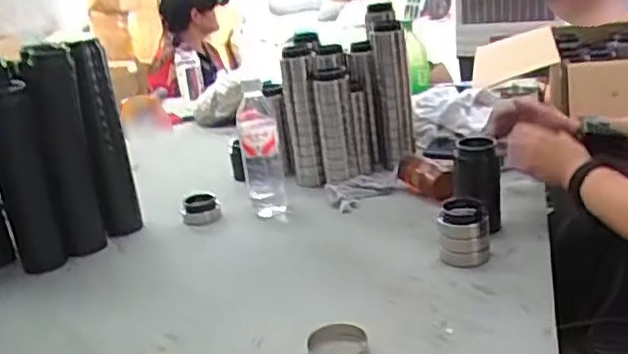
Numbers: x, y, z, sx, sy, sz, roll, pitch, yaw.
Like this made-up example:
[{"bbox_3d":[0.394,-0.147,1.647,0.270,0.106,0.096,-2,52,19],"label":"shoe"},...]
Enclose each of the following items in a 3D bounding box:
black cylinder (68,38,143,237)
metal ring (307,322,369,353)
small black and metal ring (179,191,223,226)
[{"bbox_3d":[-0.333,-0.052,1.053,0.060,0.312,0.056,-14,20,-17],"label":"black cylinder"},{"bbox_3d":[0.026,0.185,0.706,0.065,0.017,0.067,-5,18,2],"label":"metal ring"},{"bbox_3d":[-0.193,0.056,1.109,0.068,0.036,0.074,-7,19,2],"label":"small black and metal ring"}]

